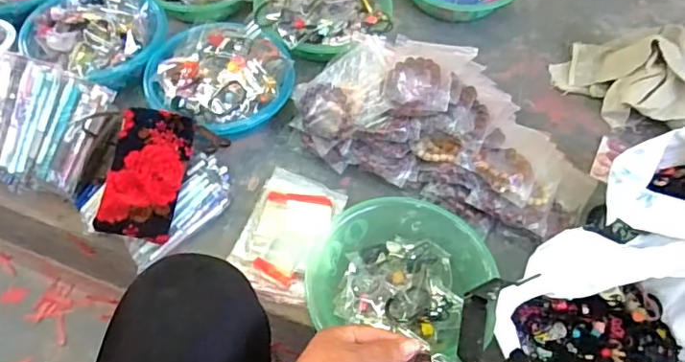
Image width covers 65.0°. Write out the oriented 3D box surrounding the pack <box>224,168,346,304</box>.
[{"bbox_3d":[-0.078,0.067,0.748,0.118,0.035,0.188,18,56,8],"label":"pack"}]

